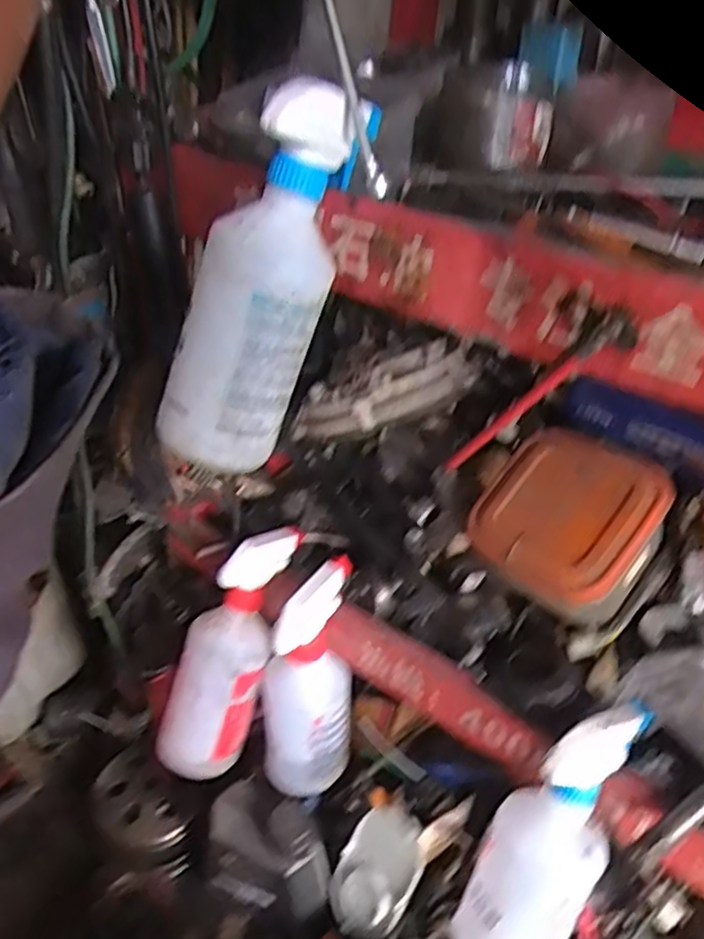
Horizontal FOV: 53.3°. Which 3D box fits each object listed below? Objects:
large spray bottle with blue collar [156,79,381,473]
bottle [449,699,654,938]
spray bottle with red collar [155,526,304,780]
[{"bbox_3d":[-0.050,-0.101,0.384,0.063,0.210,0.074,30,14,33],"label":"large spray bottle with blue collar"},{"bbox_3d":[0.127,0.254,0.465,0.071,0.214,0.072,27,11,31],"label":"bottle"},{"bbox_3d":[-0.105,0.158,0.601,0.067,0.226,0.075,24,8,28],"label":"spray bottle with red collar"}]

